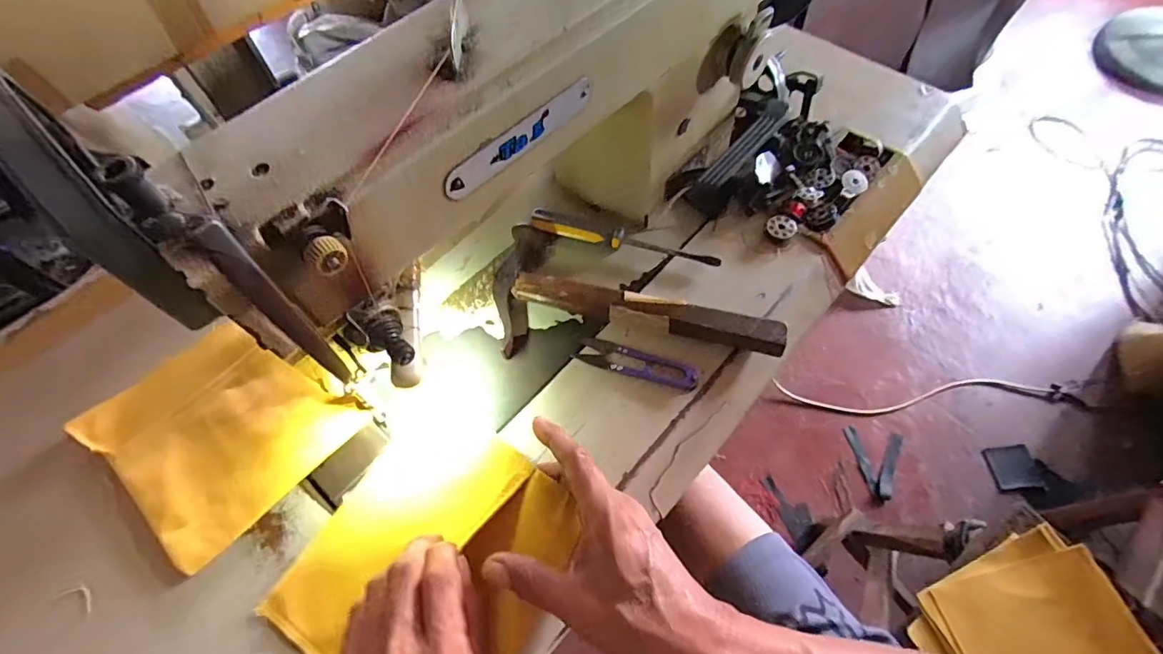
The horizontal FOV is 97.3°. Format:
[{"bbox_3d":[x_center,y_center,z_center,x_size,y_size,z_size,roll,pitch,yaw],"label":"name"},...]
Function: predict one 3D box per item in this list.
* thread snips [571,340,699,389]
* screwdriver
[{"bbox_3d":[0.043,0.029,0.400,0.096,0.006,0.024,18,65,12],"label":"thread snips"},{"bbox_3d":[0.037,-0.077,0.451,0.166,0.019,0.018,13,64,9],"label":"screwdriver"}]

